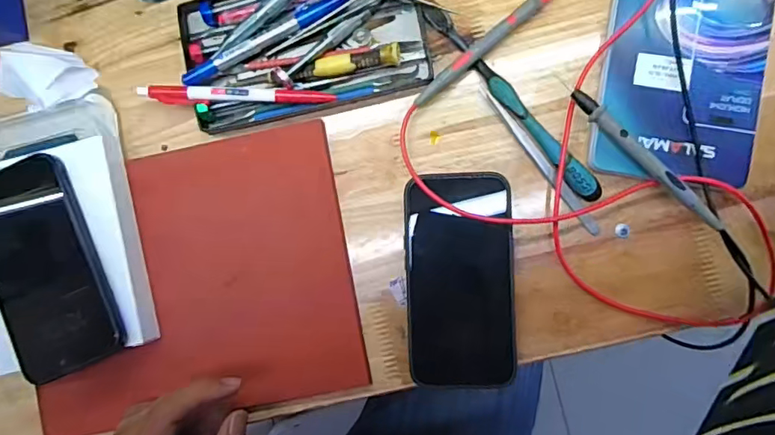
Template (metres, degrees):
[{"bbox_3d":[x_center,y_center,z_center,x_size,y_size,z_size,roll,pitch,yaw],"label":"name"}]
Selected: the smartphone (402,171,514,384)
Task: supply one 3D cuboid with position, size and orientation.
[{"bbox_3d":[0.051,0.044,0.361,0.073,0.013,0.146,-1,90,5],"label":"smartphone"}]

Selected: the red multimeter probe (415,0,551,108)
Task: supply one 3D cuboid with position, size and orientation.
[{"bbox_3d":[0.077,-0.129,0.361,0.144,0.015,0.015,-41,87,4],"label":"red multimeter probe"}]

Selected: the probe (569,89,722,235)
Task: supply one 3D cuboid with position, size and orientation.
[{"bbox_3d":[0.170,-0.039,0.337,0.126,0.016,0.015,45,93,3],"label":"probe"}]

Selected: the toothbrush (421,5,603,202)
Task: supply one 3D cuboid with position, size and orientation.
[{"bbox_3d":[0.087,-0.081,0.359,0.015,0.012,0.176,-41,87,4],"label":"toothbrush"}]

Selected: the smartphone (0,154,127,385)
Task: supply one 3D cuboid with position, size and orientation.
[{"bbox_3d":[-0.236,0.032,0.353,0.072,0.016,0.150,-21,88,-1],"label":"smartphone"}]

